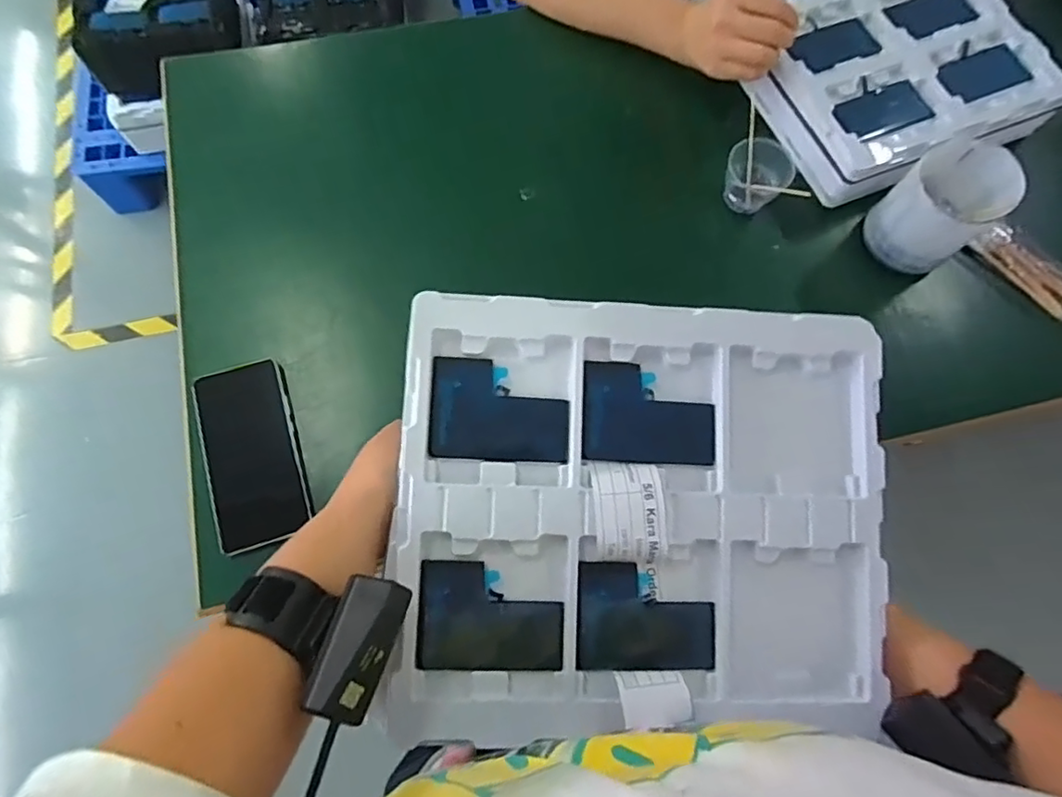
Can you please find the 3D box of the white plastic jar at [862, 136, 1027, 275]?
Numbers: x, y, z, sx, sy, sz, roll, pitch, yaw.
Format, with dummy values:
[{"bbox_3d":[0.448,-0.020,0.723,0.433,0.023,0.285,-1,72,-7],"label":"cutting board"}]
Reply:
[{"bbox_3d":[0.398,-0.188,0.561,0.083,0.093,0.091,0,72,-1],"label":"white plastic jar"}]

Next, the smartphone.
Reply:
[{"bbox_3d":[-0.245,0.046,0.504,0.079,0.011,0.159,-17,74,-7],"label":"smartphone"}]

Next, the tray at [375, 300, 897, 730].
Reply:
[{"bbox_3d":[0.076,0.071,0.383,0.315,0.031,0.269,2,83,-6],"label":"tray"}]

